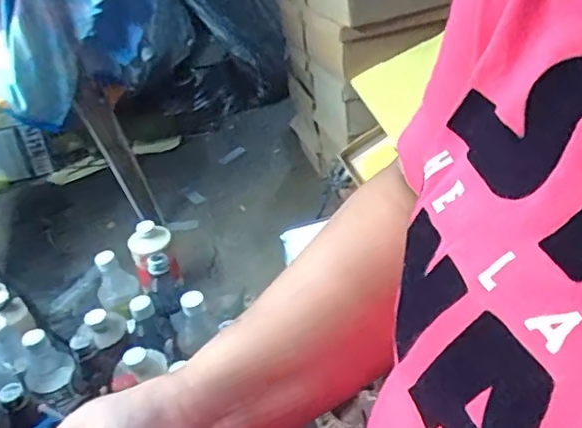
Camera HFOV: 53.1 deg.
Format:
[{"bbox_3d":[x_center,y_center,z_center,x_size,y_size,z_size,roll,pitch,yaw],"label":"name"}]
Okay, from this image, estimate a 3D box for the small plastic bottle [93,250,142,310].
[{"bbox_3d":[-0.283,0.106,0.940,0.064,0.100,0.060,-18,38,-14],"label":"small plastic bottle"}]

